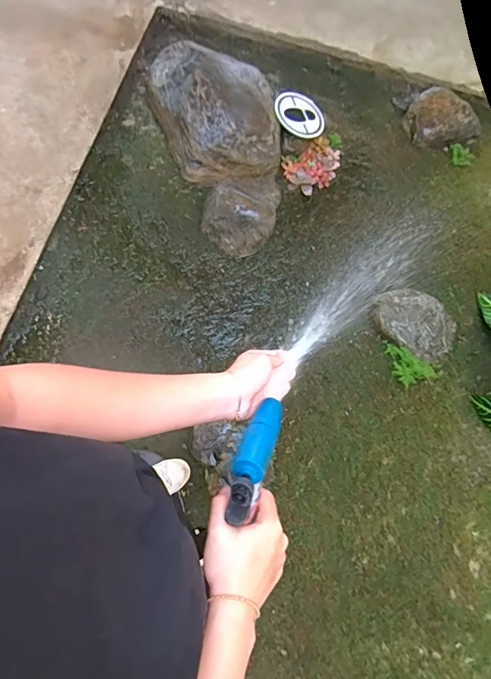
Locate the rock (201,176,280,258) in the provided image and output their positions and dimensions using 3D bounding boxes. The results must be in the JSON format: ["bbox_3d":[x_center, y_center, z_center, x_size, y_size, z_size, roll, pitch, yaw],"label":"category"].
[{"bbox_3d":[-0.012,-0.424,1.417,0.230,0.087,0.289,13,73,3],"label":"rock"}]

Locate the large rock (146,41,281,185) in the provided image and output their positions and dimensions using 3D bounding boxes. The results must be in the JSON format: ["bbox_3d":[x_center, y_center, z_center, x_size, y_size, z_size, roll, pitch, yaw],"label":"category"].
[{"bbox_3d":[-0.108,-0.801,1.482,0.366,0.182,0.576,-21,76,-11],"label":"large rock"}]

